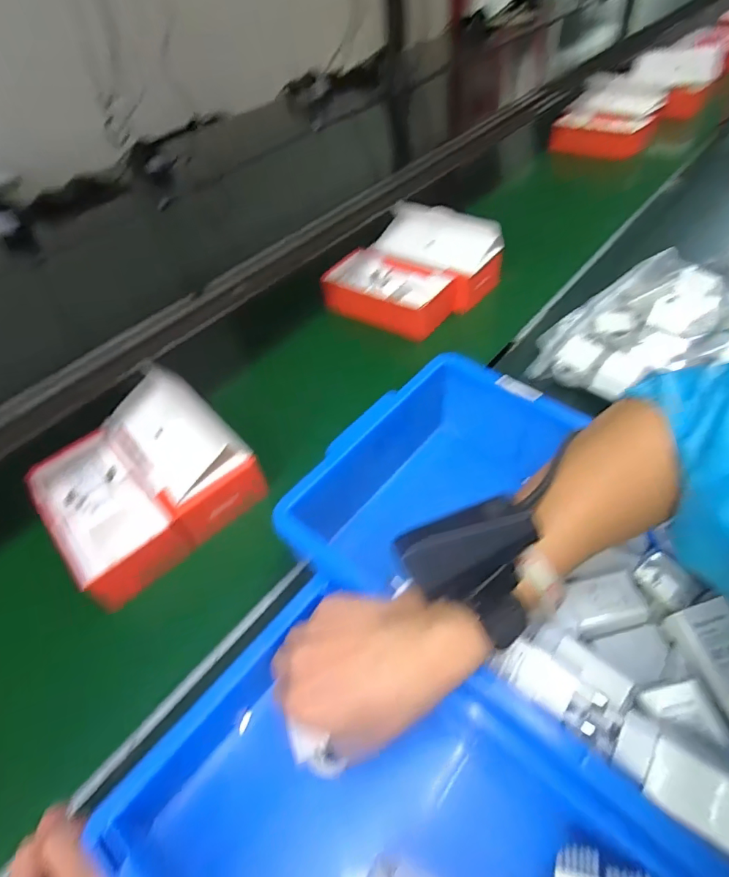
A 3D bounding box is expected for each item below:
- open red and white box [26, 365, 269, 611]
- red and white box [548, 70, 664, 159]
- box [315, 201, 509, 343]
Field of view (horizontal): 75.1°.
[{"bbox_3d":[-0.230,0.040,0.492,0.181,0.098,0.191,-38,56,-24],"label":"open red and white box"},{"bbox_3d":[0.520,-0.690,1.018,0.202,0.101,0.164,15,52,17],"label":"red and white box"},{"bbox_3d":[0.063,-0.246,0.682,0.196,0.092,0.195,29,58,27],"label":"box"}]

